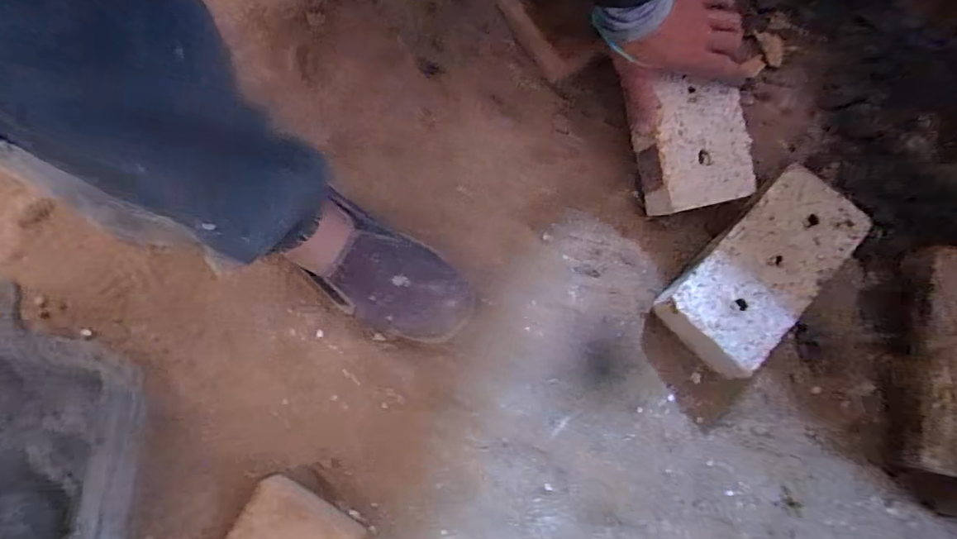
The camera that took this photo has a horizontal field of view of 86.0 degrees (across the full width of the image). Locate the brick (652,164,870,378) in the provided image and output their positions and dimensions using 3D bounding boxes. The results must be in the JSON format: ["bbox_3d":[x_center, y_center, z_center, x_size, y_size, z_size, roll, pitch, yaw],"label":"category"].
[{"bbox_3d":[0.284,0.001,0.522,0.214,0.061,0.100,-43,83,-10],"label":"brick"}]

